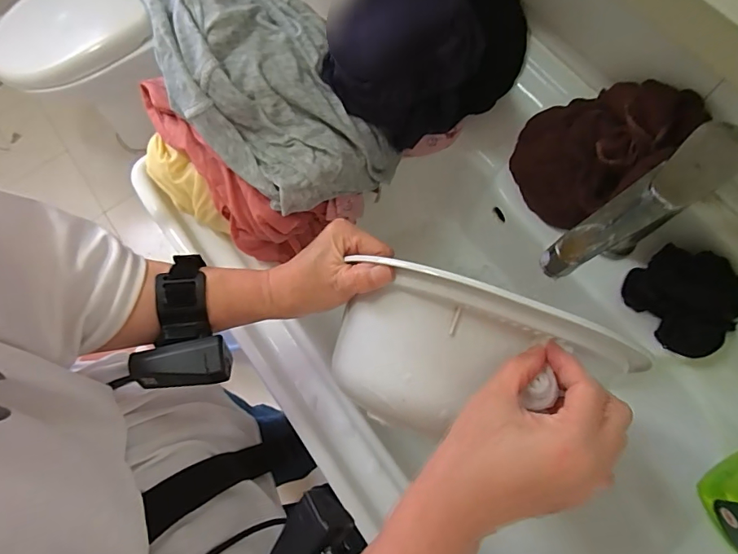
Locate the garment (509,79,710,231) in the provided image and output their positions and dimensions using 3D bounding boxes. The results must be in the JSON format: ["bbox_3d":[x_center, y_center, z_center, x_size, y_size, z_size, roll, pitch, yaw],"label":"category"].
[{"bbox_3d":[0.230,-0.124,0.462,0.057,0.181,0.126,-11,93,-35],"label":"garment"}]

